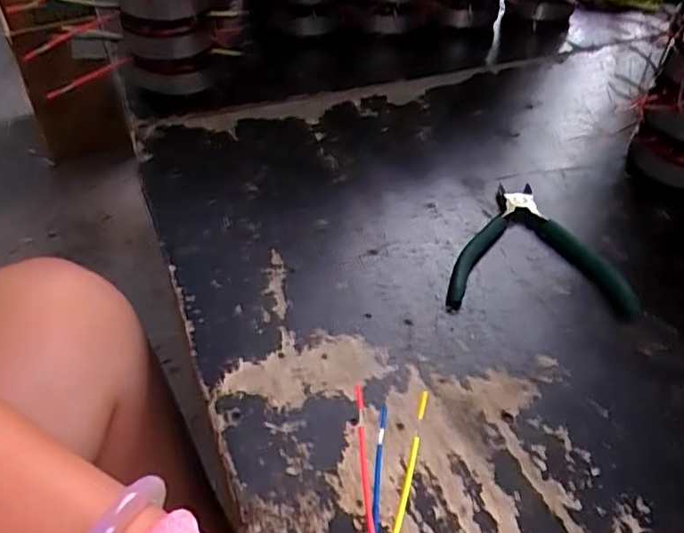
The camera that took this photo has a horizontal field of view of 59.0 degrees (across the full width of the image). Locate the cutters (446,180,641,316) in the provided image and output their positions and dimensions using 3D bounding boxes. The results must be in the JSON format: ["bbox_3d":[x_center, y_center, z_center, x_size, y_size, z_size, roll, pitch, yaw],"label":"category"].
[{"bbox_3d":[0.154,-0.015,0.471,0.137,0.016,0.136,7,44,5],"label":"cutters"}]

